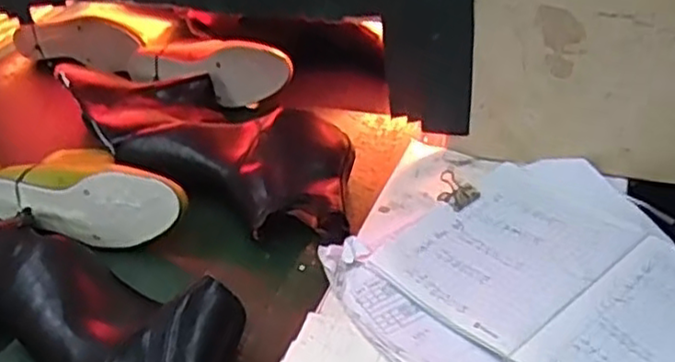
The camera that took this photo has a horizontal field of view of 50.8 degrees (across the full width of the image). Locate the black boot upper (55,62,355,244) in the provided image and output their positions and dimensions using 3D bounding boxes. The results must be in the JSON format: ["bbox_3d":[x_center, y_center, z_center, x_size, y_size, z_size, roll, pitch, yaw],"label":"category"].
[{"bbox_3d":[-0.150,-0.057,0.833,0.455,0.064,0.157,24,46,35],"label":"black boot upper"}]

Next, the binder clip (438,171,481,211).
[{"bbox_3d":[0.112,0.009,0.685,0.031,0.021,0.038,-32,43,-30],"label":"binder clip"}]

